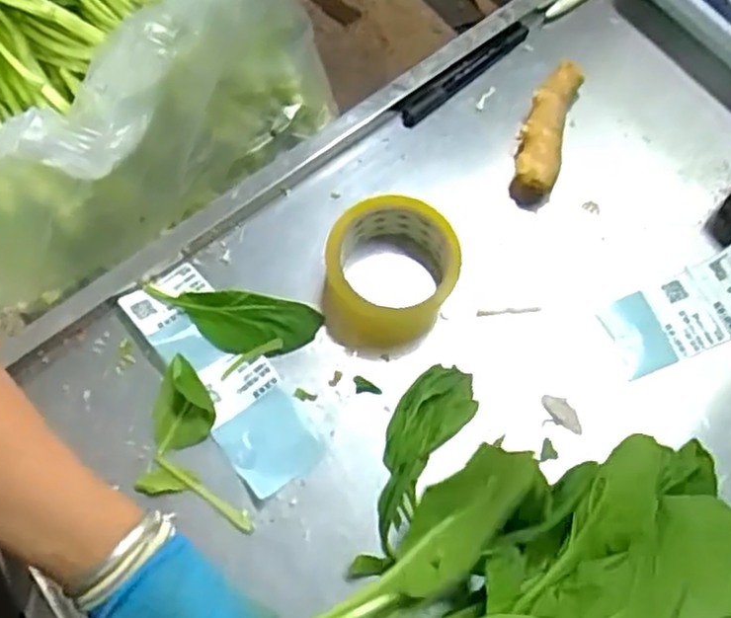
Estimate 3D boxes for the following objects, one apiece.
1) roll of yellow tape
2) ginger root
[{"bbox_3d":[0.014,-0.026,0.556,0.095,0.065,0.092,0,69,-1],"label":"roll of yellow tape"},{"bbox_3d":[0.147,-0.147,0.628,0.036,0.031,0.132,17,70,6],"label":"ginger root"}]

